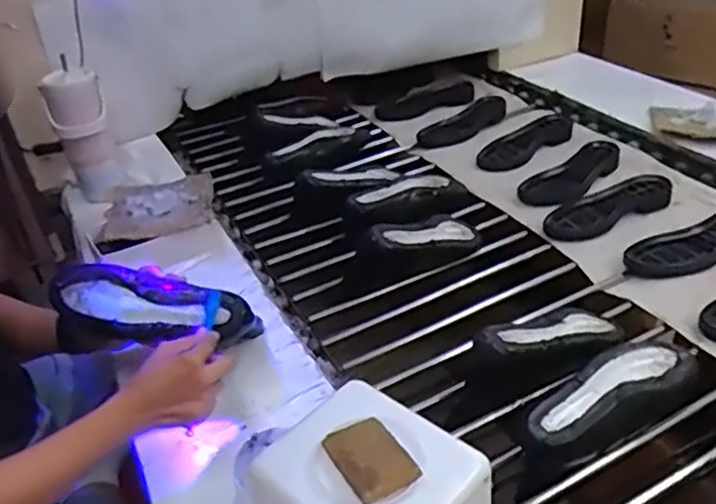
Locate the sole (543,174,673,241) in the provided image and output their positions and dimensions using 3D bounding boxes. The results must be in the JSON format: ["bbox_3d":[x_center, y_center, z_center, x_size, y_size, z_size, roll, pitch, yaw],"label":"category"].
[{"bbox_3d":[0.425,-0.080,1.143,0.261,0.031,0.094,-20,36,-20],"label":"sole"}]

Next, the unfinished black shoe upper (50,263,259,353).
[{"bbox_3d":[-0.247,0.061,0.812,0.241,0.082,0.060,-1,34,8],"label":"unfinished black shoe upper"}]

